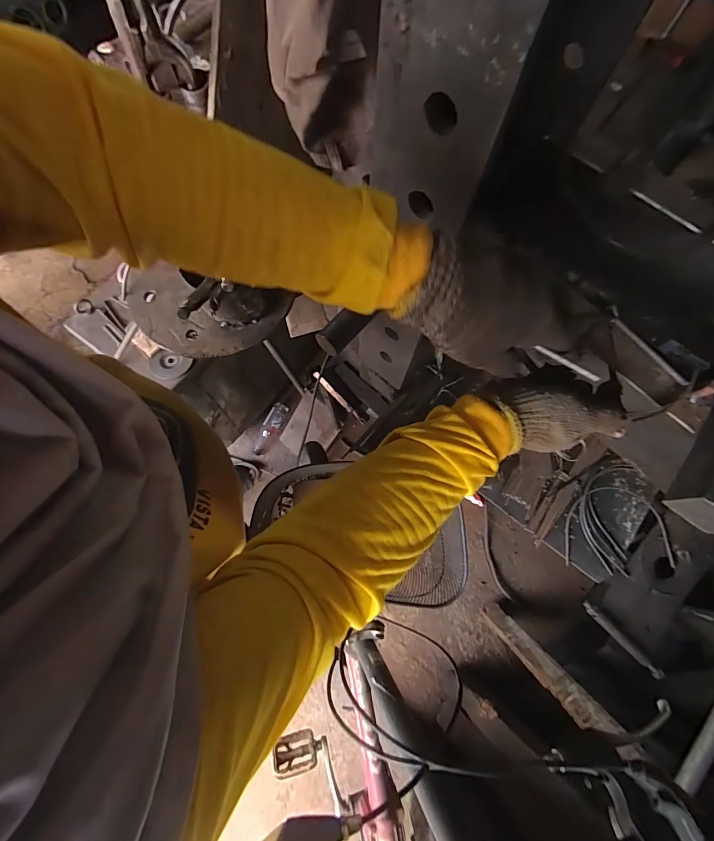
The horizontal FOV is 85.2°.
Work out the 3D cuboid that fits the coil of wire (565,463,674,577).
[{"bbox_3d":[0.606,0.244,0.937,0.246,0.028,0.241,0,73,-1],"label":"coil of wire"}]

